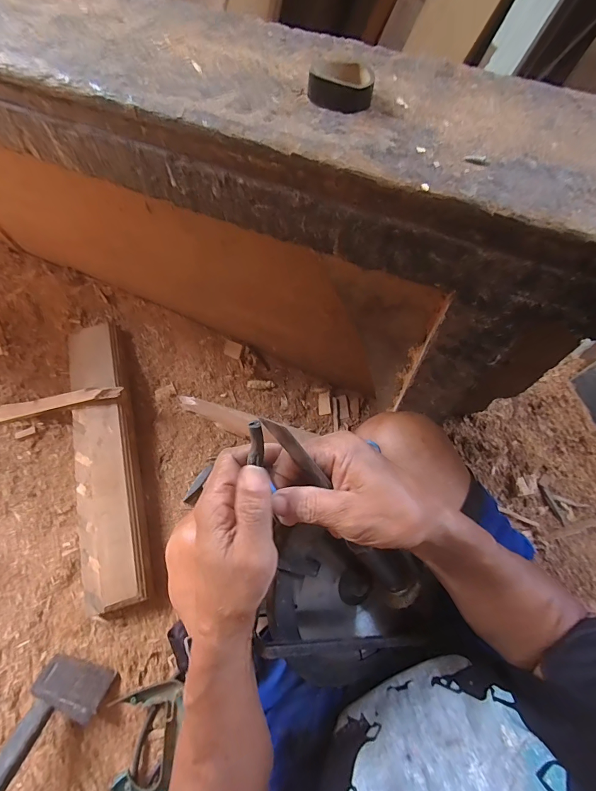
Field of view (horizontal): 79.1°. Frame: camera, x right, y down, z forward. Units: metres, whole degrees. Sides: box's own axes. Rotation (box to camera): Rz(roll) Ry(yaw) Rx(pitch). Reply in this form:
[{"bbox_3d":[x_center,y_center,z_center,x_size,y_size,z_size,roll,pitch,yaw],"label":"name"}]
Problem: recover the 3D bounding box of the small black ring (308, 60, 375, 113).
[{"bbox_3d":[0.033,-0.241,0.281,0.048,0.020,0.030,0,66,1],"label":"small black ring"}]

